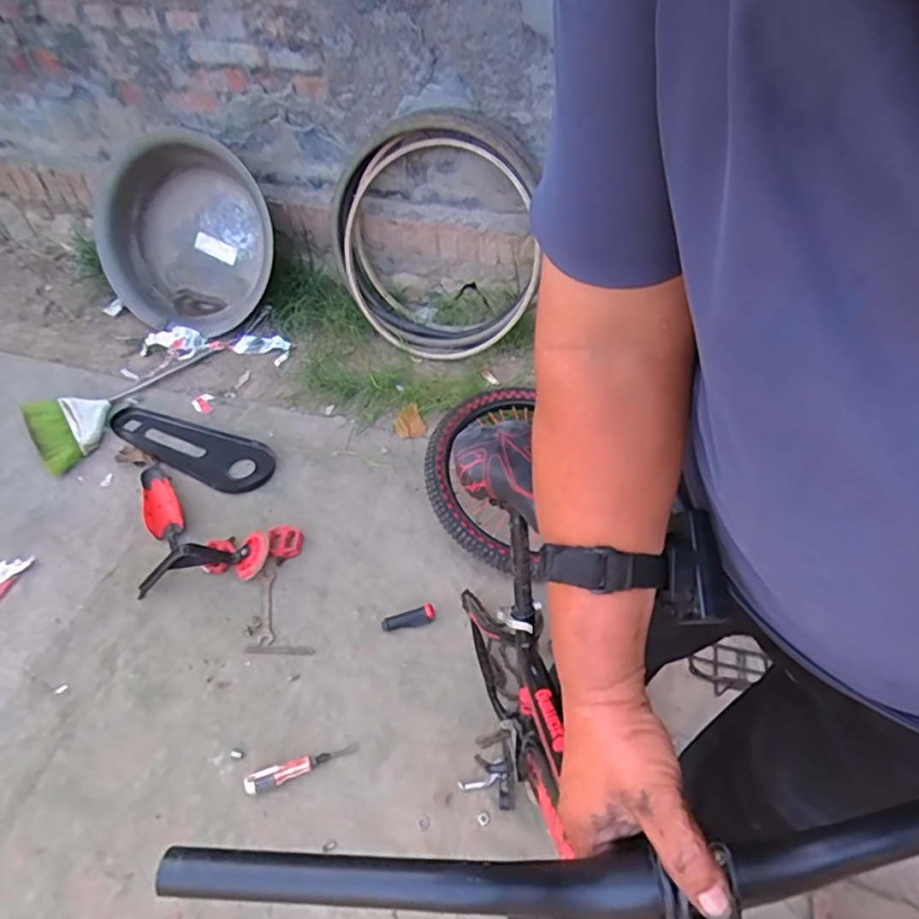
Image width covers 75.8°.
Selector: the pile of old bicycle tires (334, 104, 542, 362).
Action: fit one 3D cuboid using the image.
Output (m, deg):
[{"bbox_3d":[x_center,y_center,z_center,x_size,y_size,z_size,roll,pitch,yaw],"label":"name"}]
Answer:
[{"bbox_3d":[-0.081,-0.582,1.639,0.595,0.627,0.220,6,45,5],"label":"pile of old bicycle tires"}]

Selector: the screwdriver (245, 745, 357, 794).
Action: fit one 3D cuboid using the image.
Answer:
[{"bbox_3d":[-0.282,0.546,1.050,0.193,0.025,0.041,-15,51,-13],"label":"screwdriver"}]

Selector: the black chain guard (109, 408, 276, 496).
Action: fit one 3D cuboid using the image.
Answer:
[{"bbox_3d":[-0.734,-0.042,1.635,0.539,0.031,0.183,23,52,18],"label":"black chain guard"}]

